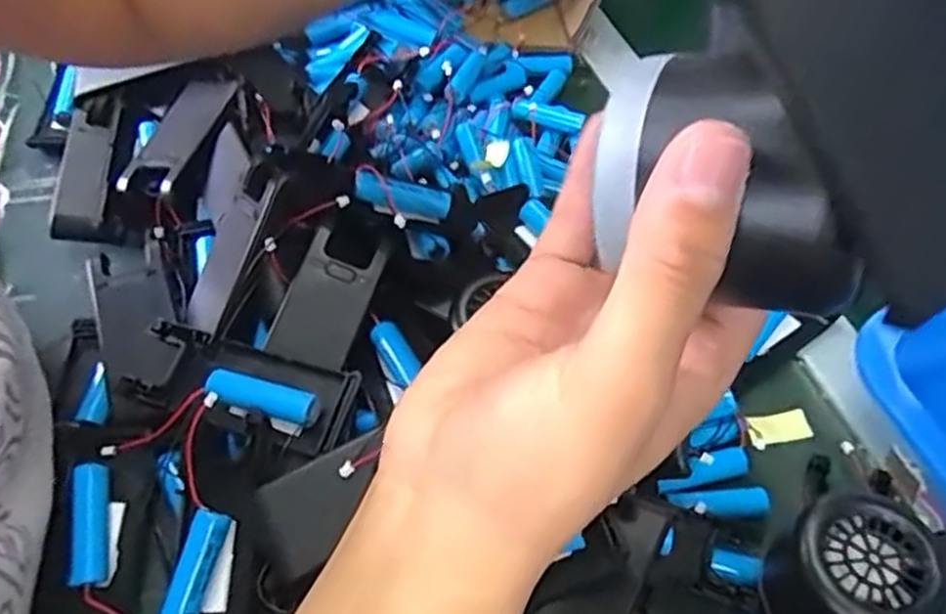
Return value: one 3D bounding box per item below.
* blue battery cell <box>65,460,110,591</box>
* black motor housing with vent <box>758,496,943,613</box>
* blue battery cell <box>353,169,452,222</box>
[{"bbox_3d":[-0.162,0.091,0.310,0.017,0.014,0.048,-6,69,-8],"label":"blue battery cell"},{"bbox_3d":[0.150,0.113,0.297,0.055,0.059,0.050,2,54,-3],"label":"black motor housing with vent"},{"bbox_3d":[-0.035,-0.056,0.374,0.049,0.017,0.014,14,52,-17],"label":"blue battery cell"}]

